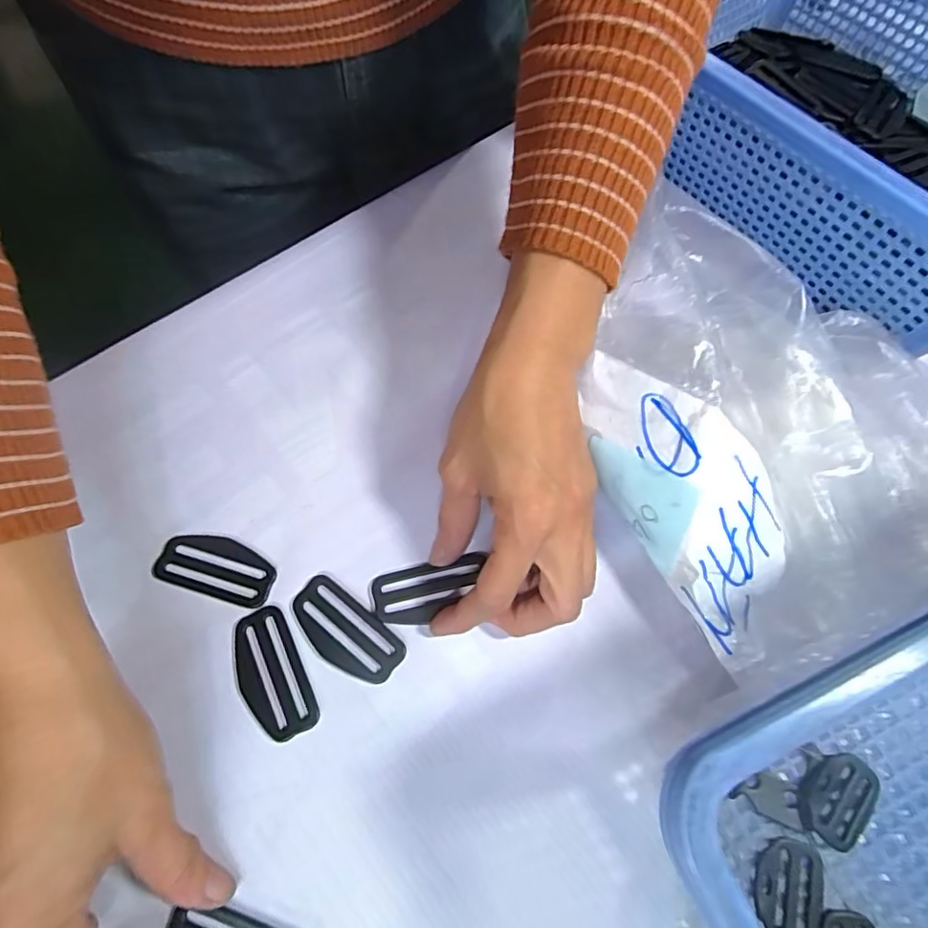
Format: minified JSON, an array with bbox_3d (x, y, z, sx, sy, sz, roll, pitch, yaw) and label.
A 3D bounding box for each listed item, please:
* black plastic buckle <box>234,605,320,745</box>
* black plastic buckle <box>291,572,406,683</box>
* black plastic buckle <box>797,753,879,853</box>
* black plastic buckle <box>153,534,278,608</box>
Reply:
[{"bbox_3d":[-0.090,0.097,0.256,0.029,0.004,0.059,-23,69,-10],"label":"black plastic buckle"},{"bbox_3d":[-0.057,0.080,0.264,0.059,0.004,0.030,35,71,14],"label":"black plastic buckle"},{"bbox_3d":[0.145,0.130,0.215,0.027,0.012,0.033,34,70,13],"label":"black plastic buckle"},{"bbox_3d":[-0.125,0.052,0.278,0.060,0.004,0.029,16,67,6],"label":"black plastic buckle"}]

